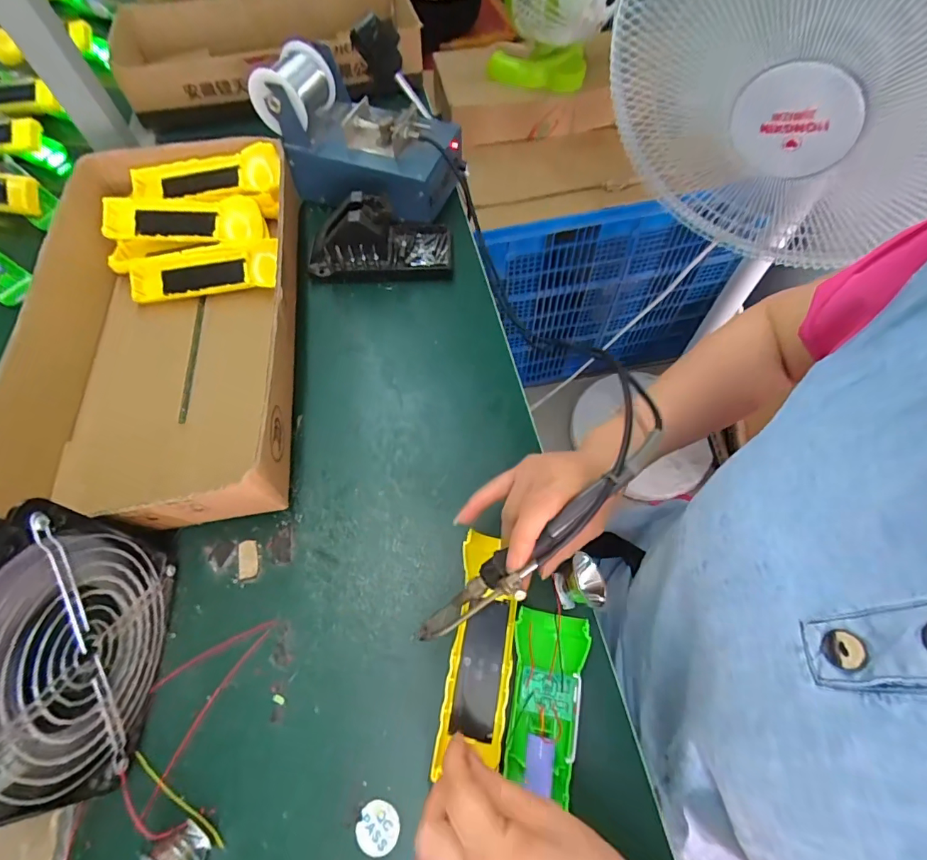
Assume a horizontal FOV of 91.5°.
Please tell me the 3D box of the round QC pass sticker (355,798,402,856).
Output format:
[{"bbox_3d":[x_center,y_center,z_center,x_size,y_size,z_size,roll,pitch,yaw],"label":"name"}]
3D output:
[{"bbox_3d":[-0.054,0.253,0.287,0.027,0.004,0.027,0,63,-1],"label":"round QC pass sticker"}]

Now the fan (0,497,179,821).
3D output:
[{"bbox_3d":[-0.250,0.130,0.268,0.067,0.146,0.156,-4,63,-3],"label":"fan"}]

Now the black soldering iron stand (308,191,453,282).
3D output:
[{"bbox_3d":[-0.092,-0.220,0.501,0.157,0.075,0.083,-2,63,-2],"label":"black soldering iron stand"}]

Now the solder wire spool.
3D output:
[{"bbox_3d":[-0.185,-0.376,0.493,0.066,0.059,0.072,20,65,9],"label":"solder wire spool"}]

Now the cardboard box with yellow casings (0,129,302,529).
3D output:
[{"bbox_3d":[-0.276,-0.118,0.437,0.222,0.078,0.419,-5,63,-3],"label":"cardboard box with yellow casings"}]

